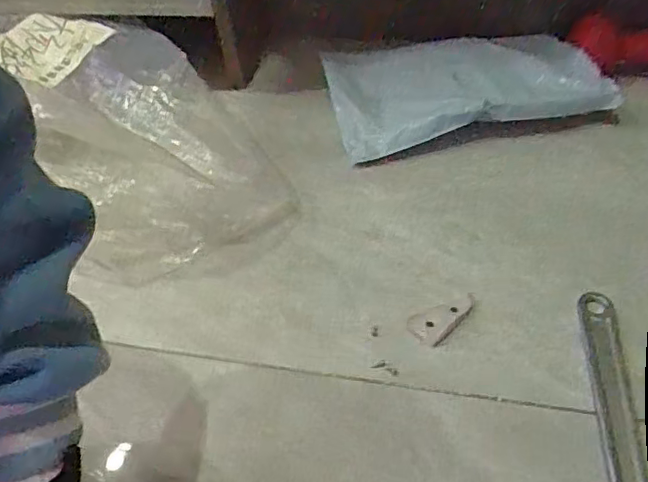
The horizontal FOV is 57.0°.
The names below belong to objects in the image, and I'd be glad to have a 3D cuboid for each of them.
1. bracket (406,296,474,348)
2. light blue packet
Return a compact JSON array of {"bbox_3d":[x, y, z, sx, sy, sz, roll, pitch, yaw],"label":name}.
[{"bbox_3d":[0.096,0.061,0.471,0.058,0.008,0.027,-24,50,-16],"label":"bracket"},{"bbox_3d":[0.149,-0.181,0.671,0.278,0.039,0.182,-9,48,-4],"label":"light blue packet"}]

